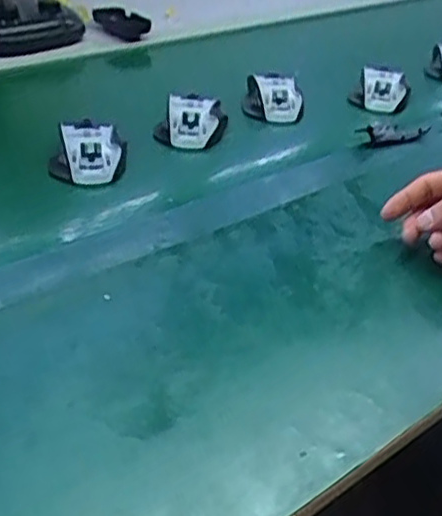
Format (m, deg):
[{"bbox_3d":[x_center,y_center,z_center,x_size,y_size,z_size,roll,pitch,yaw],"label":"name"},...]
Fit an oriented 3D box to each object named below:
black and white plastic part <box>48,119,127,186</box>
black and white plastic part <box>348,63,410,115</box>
[{"bbox_3d":[-0.129,-0.102,0.689,0.070,0.047,0.051,2,31,-8],"label":"black and white plastic part"},{"bbox_3d":[0.197,-0.208,0.875,0.067,0.046,0.053,12,31,9],"label":"black and white plastic part"}]

